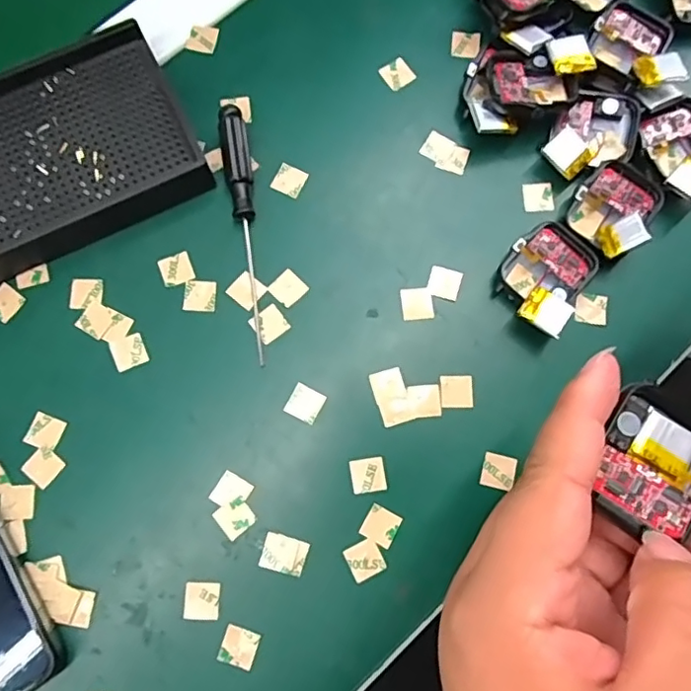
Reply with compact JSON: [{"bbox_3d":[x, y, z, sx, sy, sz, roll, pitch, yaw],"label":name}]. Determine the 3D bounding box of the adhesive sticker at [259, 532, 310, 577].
[{"bbox_3d":[-0.028,0.095,0.261,0.020,0.004,0.016,16,70,2],"label":"adhesive sticker"}]

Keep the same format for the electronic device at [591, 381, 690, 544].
[{"bbox_3d":[0.095,0.035,0.174,0.032,0.007,0.044,30,80,4],"label":"electronic device"}]

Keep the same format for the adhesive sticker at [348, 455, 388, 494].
[{"bbox_3d":[0.011,0.061,0.270,0.016,0.004,0.016,-9,76,-4],"label":"adhesive sticker"}]

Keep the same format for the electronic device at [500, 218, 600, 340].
[{"bbox_3d":[0.098,-0.034,0.282,0.039,0.018,0.052,36,80,5],"label":"electronic device"}]

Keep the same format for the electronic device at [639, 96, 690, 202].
[{"bbox_3d":[0.174,-0.099,0.293,0.036,0.017,0.053,-20,80,-5],"label":"electronic device"}]

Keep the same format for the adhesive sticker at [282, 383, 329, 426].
[{"bbox_3d":[-0.020,0.028,0.275,0.016,0.004,0.016,26,80,3],"label":"adhesive sticker"}]

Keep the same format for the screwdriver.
[{"bbox_3d":[-0.048,-0.057,0.286,0.013,0.012,0.130,-10,80,-3],"label":"screwdriver"}]

